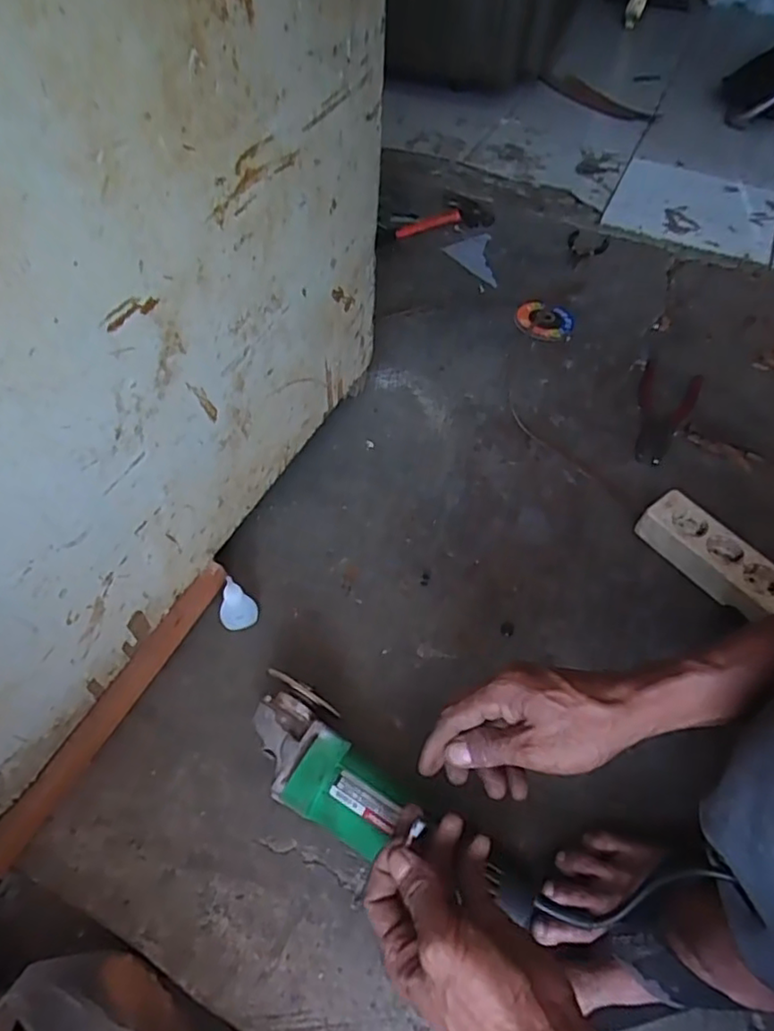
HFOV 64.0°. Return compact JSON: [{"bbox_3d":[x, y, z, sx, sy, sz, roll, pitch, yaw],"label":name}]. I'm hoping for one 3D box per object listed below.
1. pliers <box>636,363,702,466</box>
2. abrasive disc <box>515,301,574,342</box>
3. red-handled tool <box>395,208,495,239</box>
[{"bbox_3d":[0.363,-0.139,0.819,0.075,0.012,0.204,23,56,15],"label":"pliers"},{"bbox_3d":[0.234,-0.291,0.927,0.084,0.013,0.078,1,54,-1],"label":"abrasive disc"},{"bbox_3d":[0.098,-0.507,1.069,0.181,0.014,0.050,-13,55,-11],"label":"red-handled tool"}]

